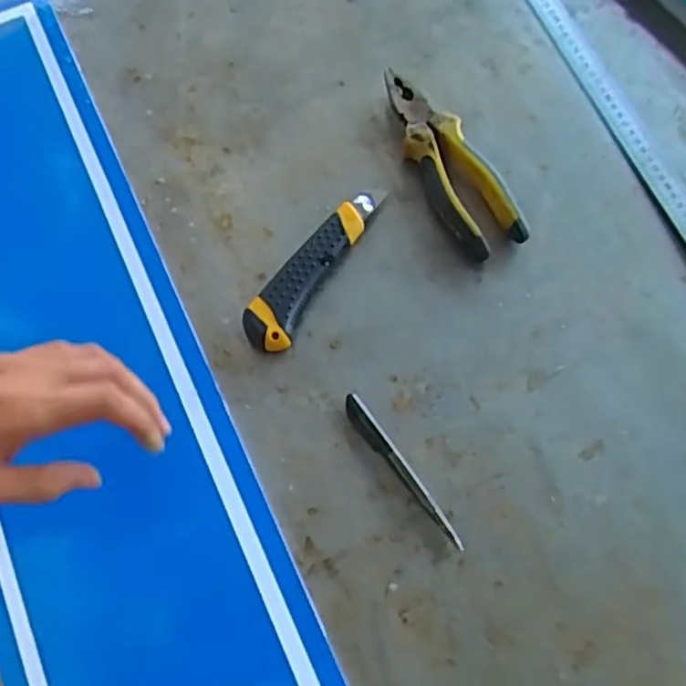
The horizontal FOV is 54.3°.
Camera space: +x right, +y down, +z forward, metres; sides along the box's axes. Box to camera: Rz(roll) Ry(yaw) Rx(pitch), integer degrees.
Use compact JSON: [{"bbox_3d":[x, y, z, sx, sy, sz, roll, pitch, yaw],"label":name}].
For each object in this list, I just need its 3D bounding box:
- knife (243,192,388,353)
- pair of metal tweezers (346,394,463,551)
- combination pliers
[{"bbox_3d":[-0.025,-0.067,0.532,0.041,0.024,0.163,28,74,11],"label":"knife"},{"bbox_3d":[0.042,0.090,0.476,0.014,0.005,0.129,-36,73,-10],"label":"pair of metal tweezers"},{"bbox_3d":[0.083,-0.154,0.558,0.051,0.030,0.186,-26,72,-7],"label":"combination pliers"}]

